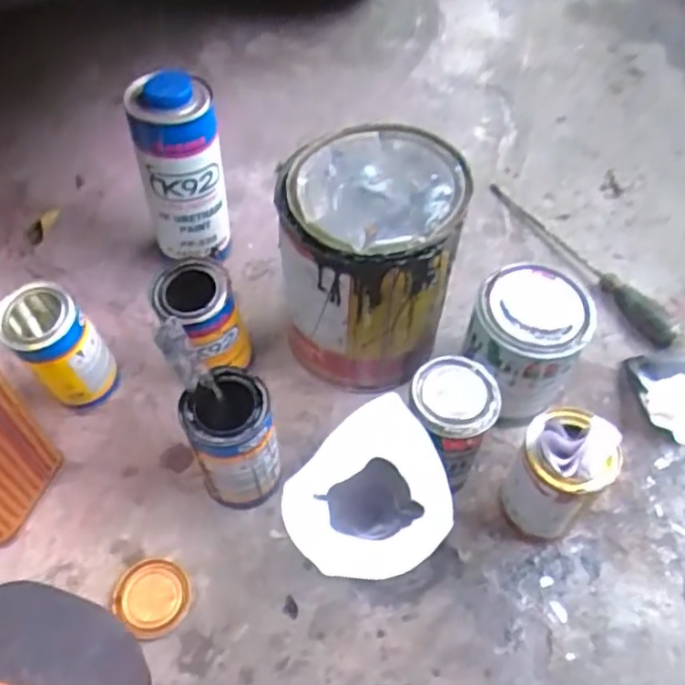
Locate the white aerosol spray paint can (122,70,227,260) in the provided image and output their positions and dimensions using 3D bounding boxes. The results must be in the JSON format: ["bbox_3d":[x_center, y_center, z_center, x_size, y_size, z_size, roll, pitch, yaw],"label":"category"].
[{"bbox_3d":[-0.165,-0.172,0.700,0.083,0.223,0.078,0,56,0],"label":"white aerosol spray paint can"}]

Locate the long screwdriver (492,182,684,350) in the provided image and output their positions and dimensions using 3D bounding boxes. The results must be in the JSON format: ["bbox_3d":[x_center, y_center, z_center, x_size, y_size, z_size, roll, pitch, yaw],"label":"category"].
[{"bbox_3d":[0.284,-0.102,0.799,0.030,0.031,0.285,-28,63,-16],"label":"long screwdriver"}]

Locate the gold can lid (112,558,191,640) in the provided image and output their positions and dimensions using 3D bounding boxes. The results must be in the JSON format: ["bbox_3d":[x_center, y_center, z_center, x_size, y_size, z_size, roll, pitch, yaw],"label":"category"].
[{"bbox_3d":[-0.162,0.217,0.577,0.064,0.012,0.059,0,58,0],"label":"gold can lid"}]

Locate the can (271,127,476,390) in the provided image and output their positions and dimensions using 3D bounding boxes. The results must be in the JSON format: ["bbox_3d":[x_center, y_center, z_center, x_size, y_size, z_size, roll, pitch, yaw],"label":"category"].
[{"bbox_3d":[0.025,-0.078,0.631,0.148,0.188,0.155,0,56,0],"label":"can"}]

